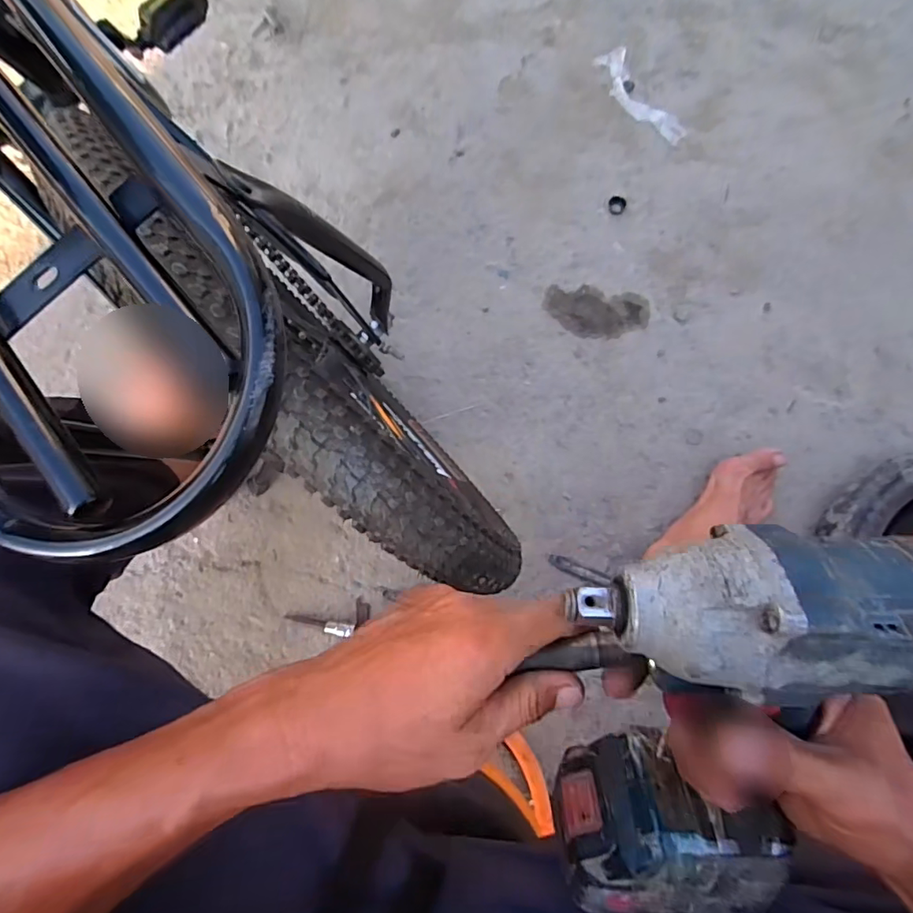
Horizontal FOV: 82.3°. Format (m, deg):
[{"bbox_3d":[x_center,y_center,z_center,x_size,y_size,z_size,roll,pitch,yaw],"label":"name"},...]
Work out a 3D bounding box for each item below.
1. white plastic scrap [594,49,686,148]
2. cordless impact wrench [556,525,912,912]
[{"bbox_3d":[0.283,-0.553,0.808,0.060,0.009,0.180,-33,86,-3],"label":"white plastic scrap"},{"bbox_3d":[0.111,0.134,0.248,0.131,0.062,0.232,4,122,0],"label":"cordless impact wrench"}]

